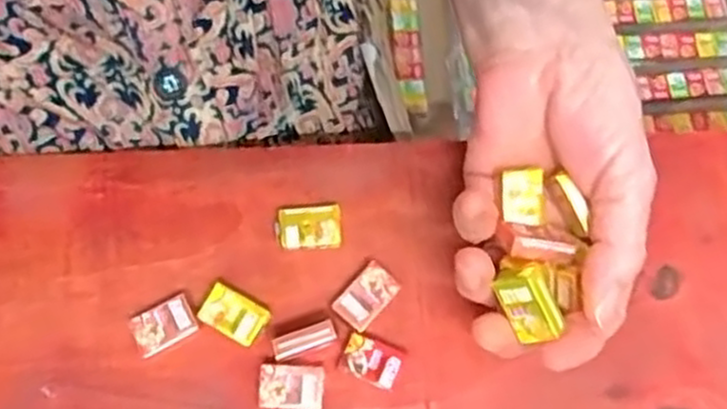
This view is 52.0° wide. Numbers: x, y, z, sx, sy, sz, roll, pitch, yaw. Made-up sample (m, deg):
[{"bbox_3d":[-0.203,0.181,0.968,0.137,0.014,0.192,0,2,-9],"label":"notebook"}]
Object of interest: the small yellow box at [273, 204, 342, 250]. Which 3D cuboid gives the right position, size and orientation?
[{"bbox_3d":[-0.023,0.010,0.309,0.027,0.007,0.018,-3,74,-3],"label":"small yellow box"}]

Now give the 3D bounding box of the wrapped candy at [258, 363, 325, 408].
[{"bbox_3d":[-0.028,0.072,0.292,0.025,0.007,0.017,3,73,-1],"label":"wrapped candy"}]

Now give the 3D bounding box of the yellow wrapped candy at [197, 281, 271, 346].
[{"bbox_3d":[-0.052,0.044,0.298,0.026,0.010,0.018,28,75,6],"label":"yellow wrapped candy"}]

